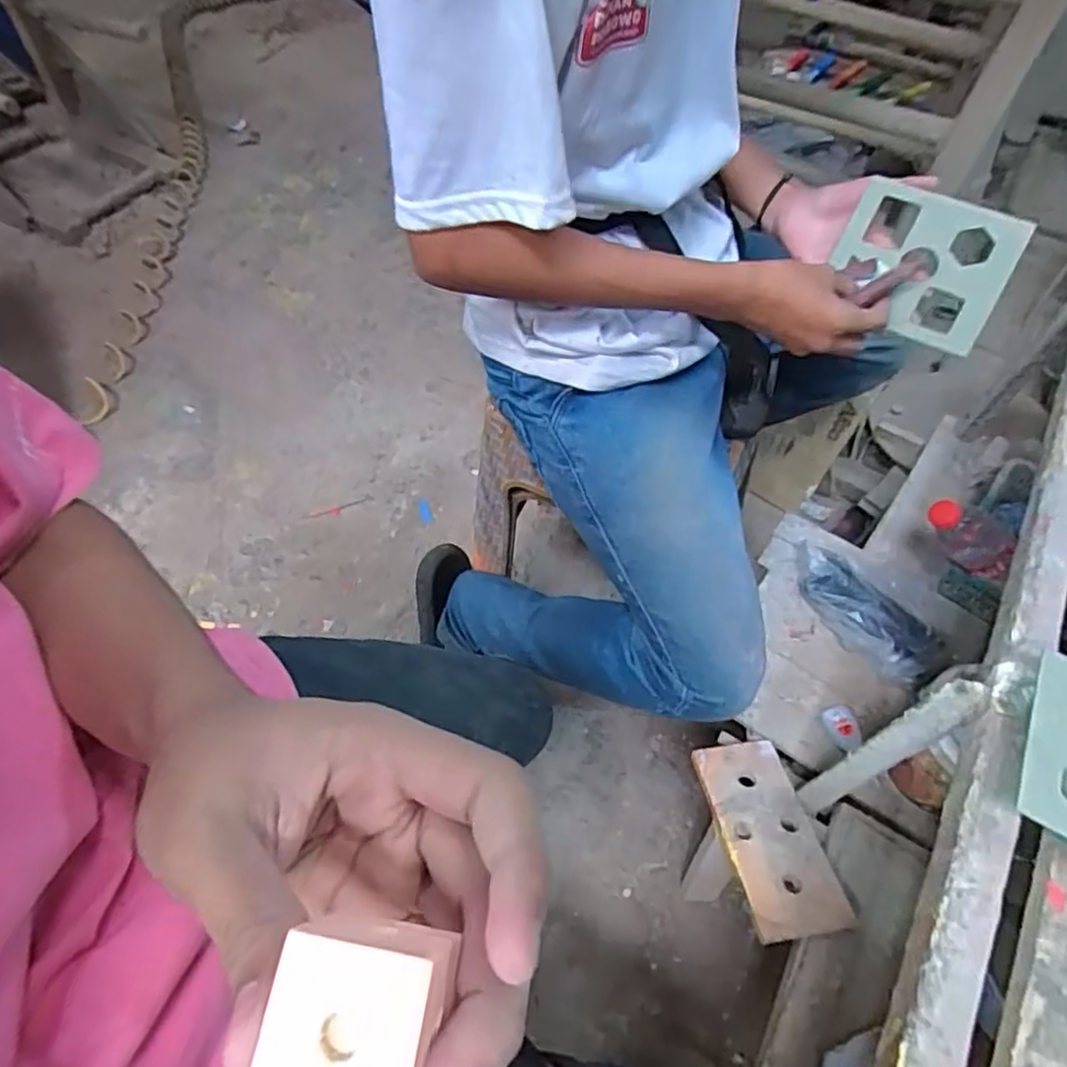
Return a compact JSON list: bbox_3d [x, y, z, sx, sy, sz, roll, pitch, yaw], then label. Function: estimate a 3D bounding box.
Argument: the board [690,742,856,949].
[{"bbox_3d":[0.232,0.297,0.687,0.094,0.017,0.191,-6,42,-7],"label":"board"}]

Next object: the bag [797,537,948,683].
[{"bbox_3d":[0.399,0.092,0.841,0.096,0.040,0.200,-35,64,-24],"label":"bag"}]

